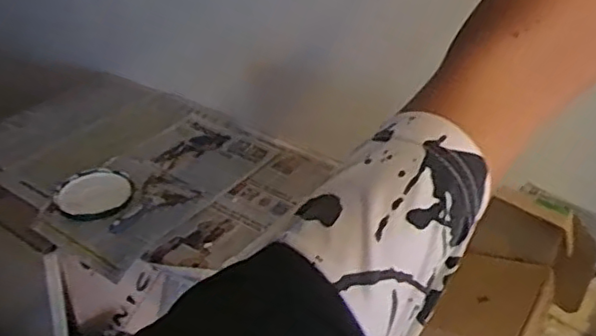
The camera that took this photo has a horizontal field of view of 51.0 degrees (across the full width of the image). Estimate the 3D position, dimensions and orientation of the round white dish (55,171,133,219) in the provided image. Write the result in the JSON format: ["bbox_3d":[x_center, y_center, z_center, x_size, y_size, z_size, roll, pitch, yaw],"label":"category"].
[{"bbox_3d":[-0.459,0.056,1.419,0.155,0.028,0.153,-1,34,1],"label":"round white dish"}]

